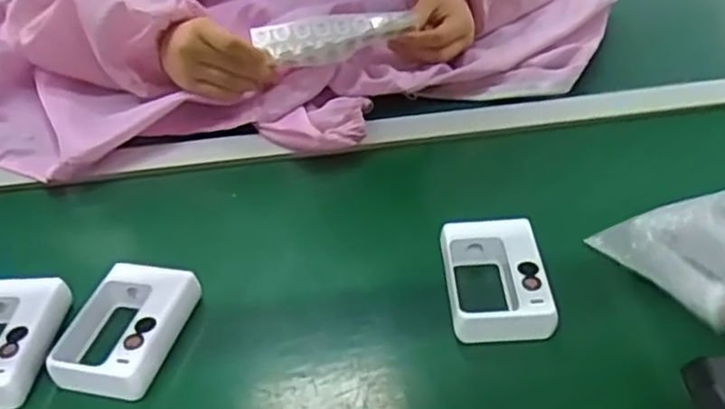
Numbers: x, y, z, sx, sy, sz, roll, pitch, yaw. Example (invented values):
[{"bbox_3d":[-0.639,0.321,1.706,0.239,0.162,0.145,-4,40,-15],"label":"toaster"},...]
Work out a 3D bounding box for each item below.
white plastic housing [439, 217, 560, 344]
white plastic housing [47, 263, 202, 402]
[{"bbox_3d":[0.092,0.051,0.491,0.067,0.022,0.099,-1,37,-1],"label":"white plastic housing"},{"bbox_3d":[-0.161,0.085,0.485,0.069,0.028,0.103,9,38,13],"label":"white plastic housing"}]

